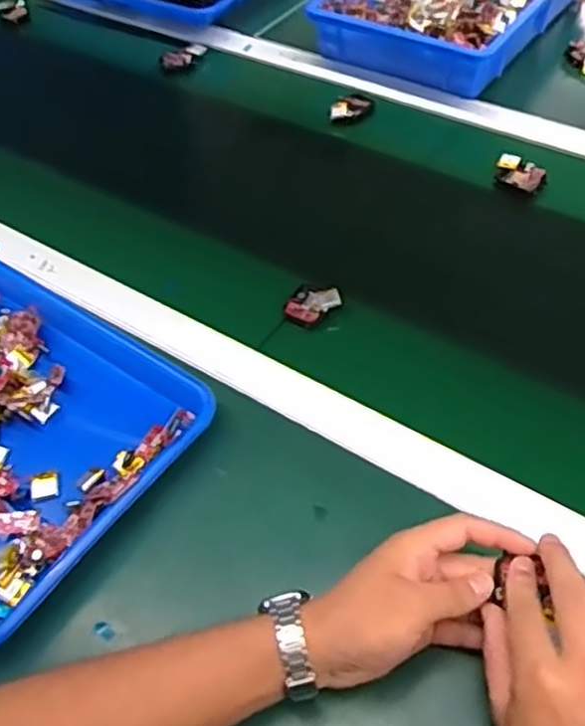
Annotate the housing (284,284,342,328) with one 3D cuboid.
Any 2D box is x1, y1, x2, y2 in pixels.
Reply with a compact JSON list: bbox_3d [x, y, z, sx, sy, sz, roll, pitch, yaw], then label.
[{"bbox_3d":[0.018,-0.051,0.650,0.044,0.020,0.038,20,56,21],"label":"housing"}]

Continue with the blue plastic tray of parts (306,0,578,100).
[{"bbox_3d":[0.212,-0.477,0.937,0.261,0.056,0.341,26,58,24],"label":"blue plastic tray of parts"}]

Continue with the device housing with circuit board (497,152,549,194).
[{"bbox_3d":[0.234,-0.196,0.745,0.052,0.017,0.025,36,62,29],"label":"device housing with circuit board"}]

